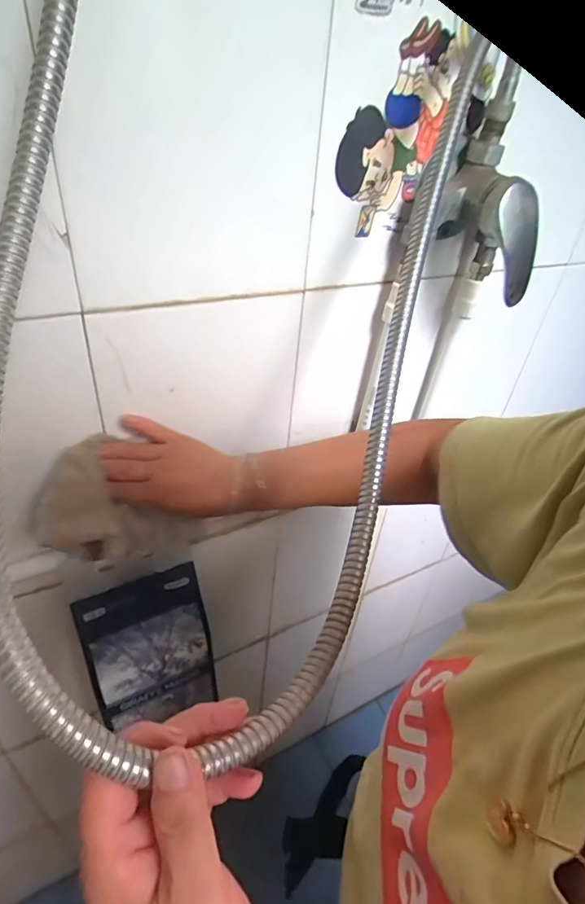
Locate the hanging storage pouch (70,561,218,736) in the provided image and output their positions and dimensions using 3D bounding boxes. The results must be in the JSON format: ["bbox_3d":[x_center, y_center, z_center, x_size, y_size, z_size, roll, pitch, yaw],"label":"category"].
[{"bbox_3d":[-0.167,0.244,0.571,0.135,0.213,0.026,-16,22,-24],"label":"hanging storage pouch"}]

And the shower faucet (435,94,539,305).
[{"bbox_3d":[0.180,-0.233,0.452,0.077,0.145,0.103,7,38,2],"label":"shower faucet"}]

